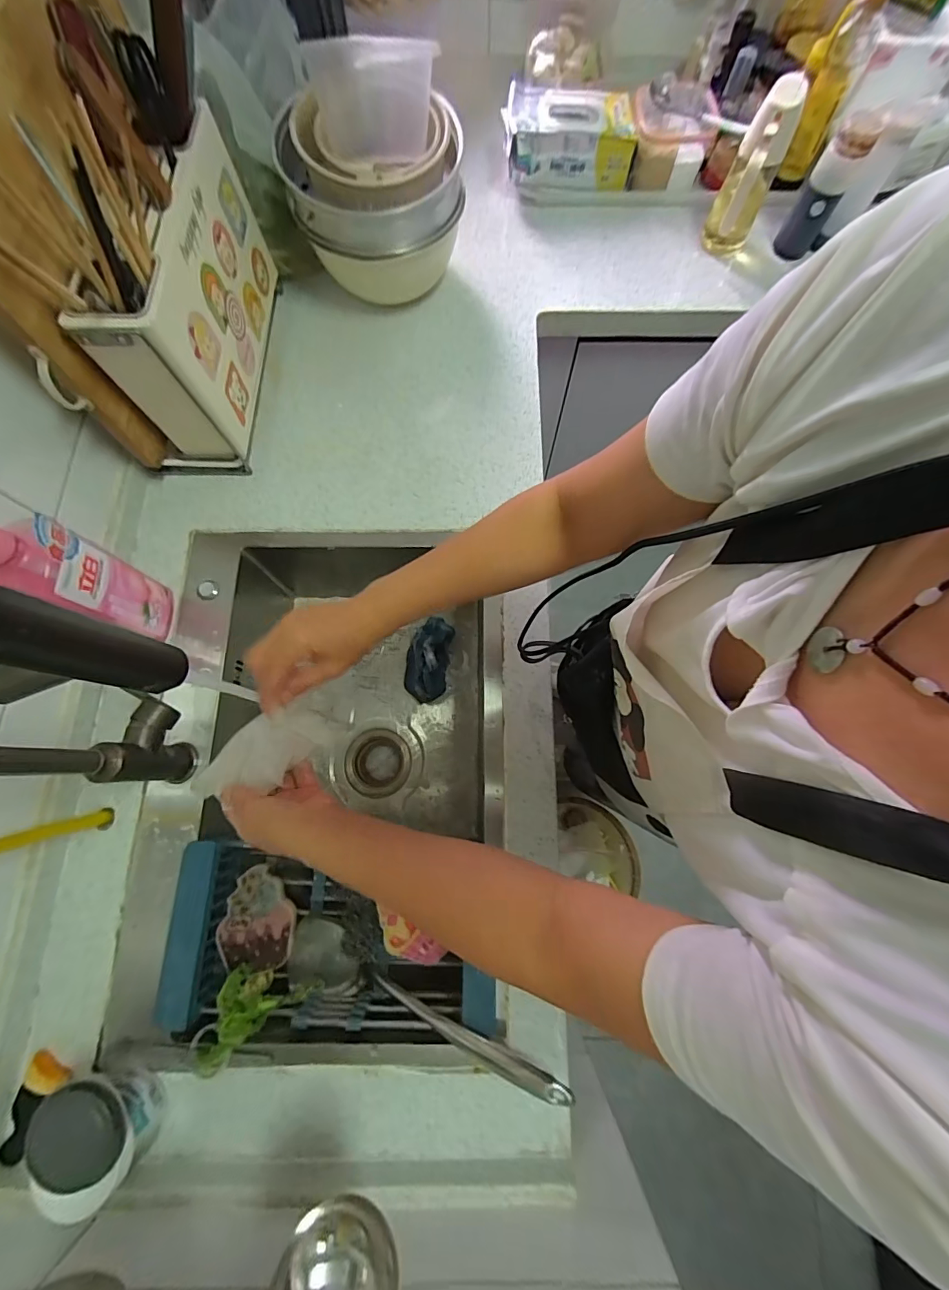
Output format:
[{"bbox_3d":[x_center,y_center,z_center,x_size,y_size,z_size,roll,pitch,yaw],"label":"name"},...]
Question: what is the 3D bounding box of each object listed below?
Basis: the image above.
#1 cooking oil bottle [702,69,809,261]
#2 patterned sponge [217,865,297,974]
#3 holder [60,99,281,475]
[{"bbox_3d":[0.436,-0.731,0.709,0.075,0.197,0.081,24,76,6],"label":"cooking oil bottle"},{"bbox_3d":[-0.272,0.345,0.570,0.082,0.022,0.111,7,75,1],"label":"patterned sponge"},{"bbox_3d":[-0.375,-0.456,0.606,0.116,0.235,0.353,2,75,0],"label":"holder"}]

